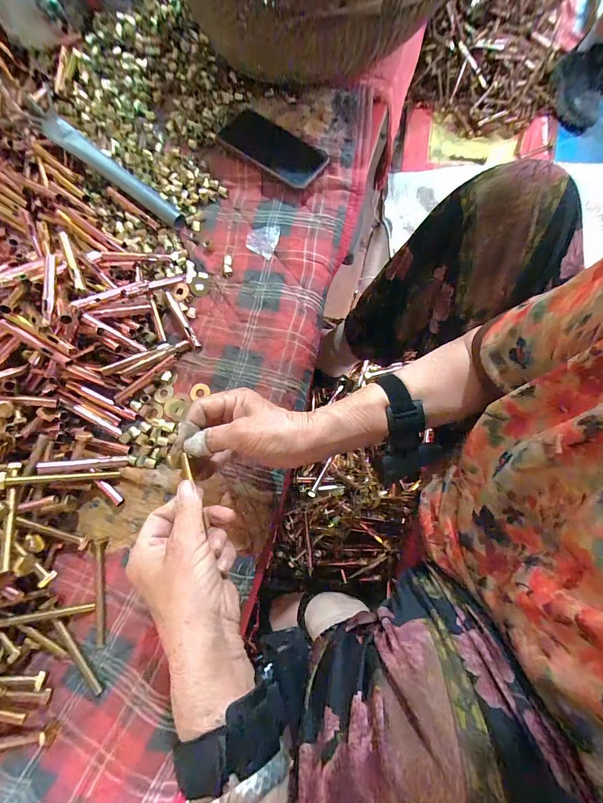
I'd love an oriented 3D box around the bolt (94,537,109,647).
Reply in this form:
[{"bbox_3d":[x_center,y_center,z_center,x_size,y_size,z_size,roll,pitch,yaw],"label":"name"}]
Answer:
[{"bbox_3d":[-0.215,0.201,0.358,0.012,0.012,0.105,-8,74,0],"label":"bolt"}]

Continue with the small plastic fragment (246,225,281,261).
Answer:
[{"bbox_3d":[-0.053,-0.225,0.466,0.040,0.005,0.048,19,76,7],"label":"small plastic fragment"}]

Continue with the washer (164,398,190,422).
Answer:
[{"bbox_3d":[-0.153,0.009,0.411,0.028,0.004,0.028,2,75,2],"label":"washer"}]

